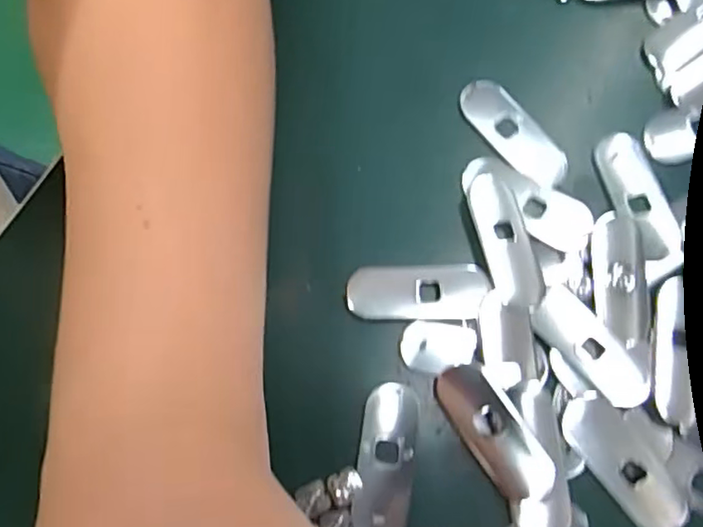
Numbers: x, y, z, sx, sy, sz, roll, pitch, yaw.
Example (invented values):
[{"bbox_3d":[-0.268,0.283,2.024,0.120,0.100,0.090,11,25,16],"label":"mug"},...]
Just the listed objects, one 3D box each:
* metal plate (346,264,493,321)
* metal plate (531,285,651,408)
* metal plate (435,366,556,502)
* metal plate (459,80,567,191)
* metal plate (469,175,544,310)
[{"bbox_3d":[0.024,0.010,0.218,0.049,0.004,0.020,-1,76,1],"label":"metal plate"},{"bbox_3d":[0.082,0.029,0.211,0.018,0.005,0.046,-38,78,-8],"label":"metal plate"},{"bbox_3d":[0.048,0.057,0.206,0.019,0.004,0.049,-35,78,-8],"label":"metal plate"},{"bbox_3d":[0.062,-0.051,0.234,0.020,0.004,0.050,-44,79,-9],"label":"metal plate"},{"bbox_3d":[0.056,-0.009,0.222,0.019,0.004,0.050,-13,76,-2],"label":"metal plate"}]

